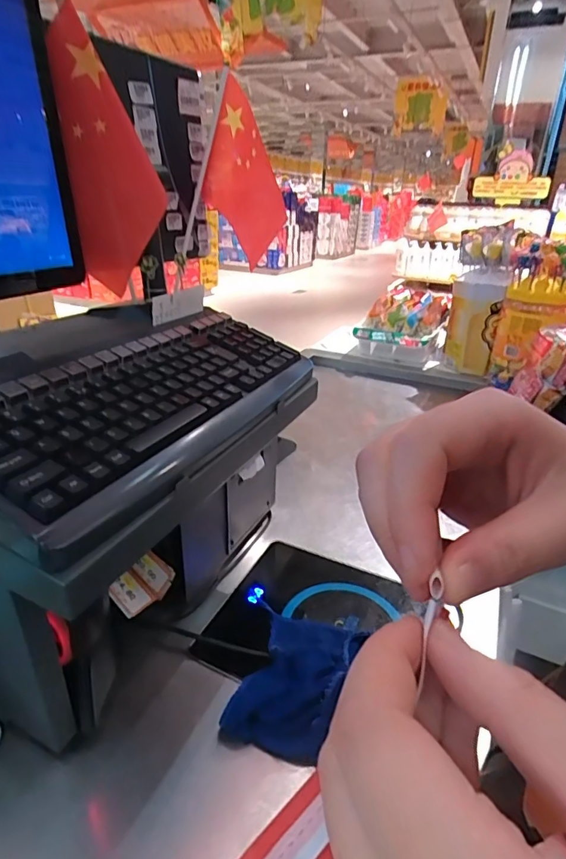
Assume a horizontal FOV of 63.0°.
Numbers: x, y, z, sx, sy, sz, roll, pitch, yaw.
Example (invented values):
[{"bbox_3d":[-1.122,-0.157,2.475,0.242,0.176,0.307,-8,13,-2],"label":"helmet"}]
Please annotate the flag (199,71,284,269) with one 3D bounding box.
[{"bbox_3d":[-0.051,-0.326,0.622,0.075,0.219,0.090,12,59,18],"label":"flag"}]

